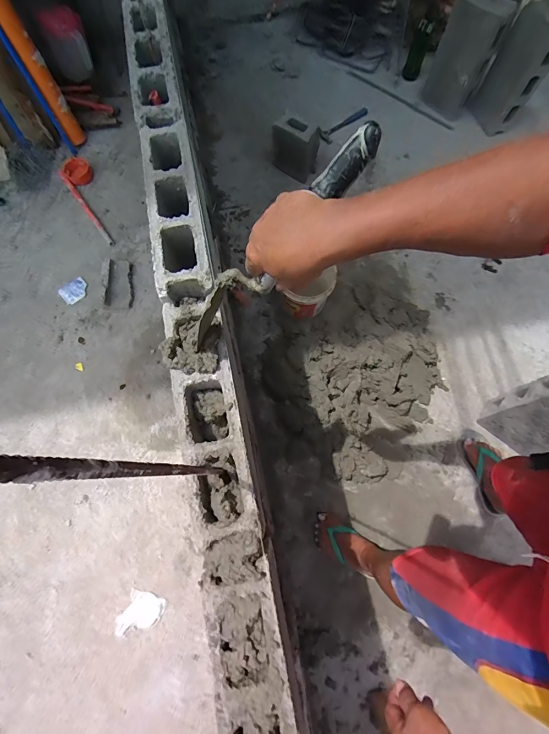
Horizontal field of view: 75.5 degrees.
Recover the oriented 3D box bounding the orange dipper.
[{"bbox_3d":[-0.762,-0.716,1.491,0.133,0.072,0.514,-35,75,-10],"label":"orange dipper"}]

